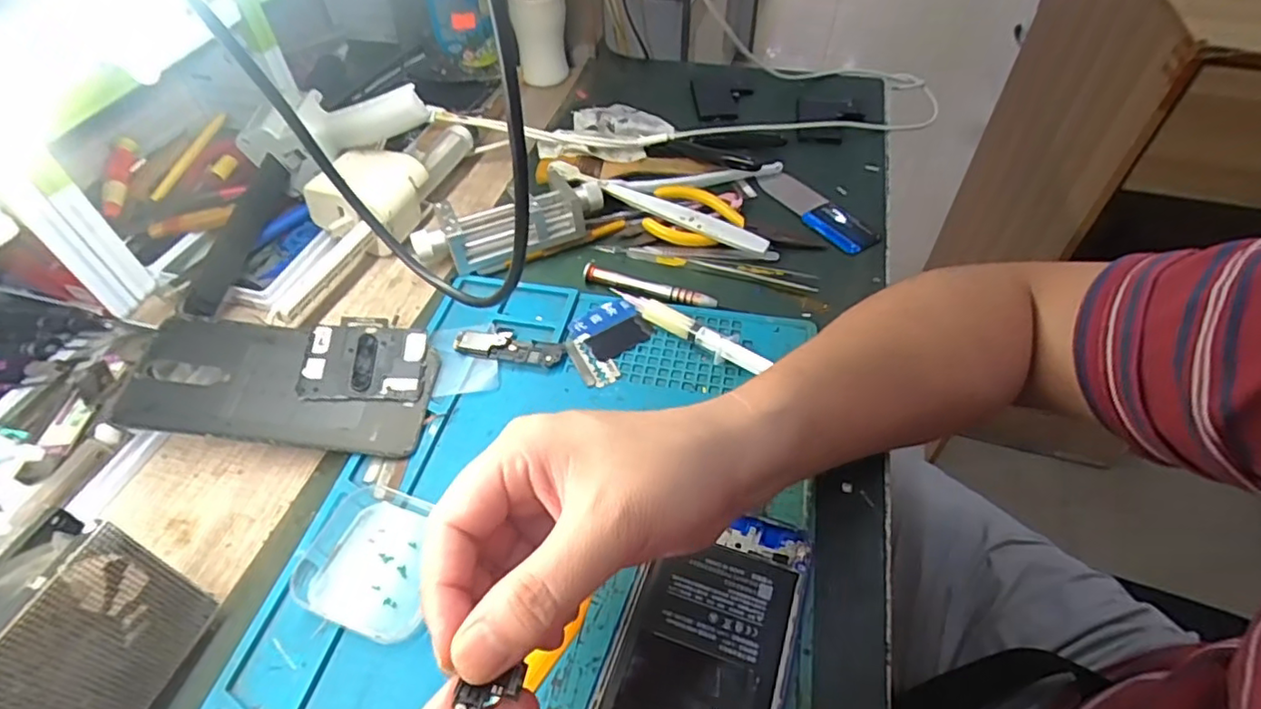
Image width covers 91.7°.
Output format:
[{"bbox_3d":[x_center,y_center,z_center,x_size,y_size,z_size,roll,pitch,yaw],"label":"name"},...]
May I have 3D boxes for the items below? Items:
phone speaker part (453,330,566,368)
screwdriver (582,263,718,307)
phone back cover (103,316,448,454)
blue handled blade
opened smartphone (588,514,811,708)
[{"bbox_3d":[-0.076,-0.005,0.382,0.068,0.007,0.020,9,50,8],"label":"phone speaker part"},{"bbox_3d":[0.011,-0.045,0.417,0.093,0.008,0.013,17,51,14],"label":"screwdriver"},{"bbox_3d":[-0.197,0.016,0.352,0.159,0.004,0.074,8,56,-6],"label":"phone back cover"},{"bbox_3d":[0.145,-0.113,0.476,0.034,0.008,0.107,-21,53,-18],"label":"blue handled blade"},{"bbox_3d":[0.025,0.137,0.256,0.072,0.010,0.157,16,51,13],"label":"opened smartphone"}]

